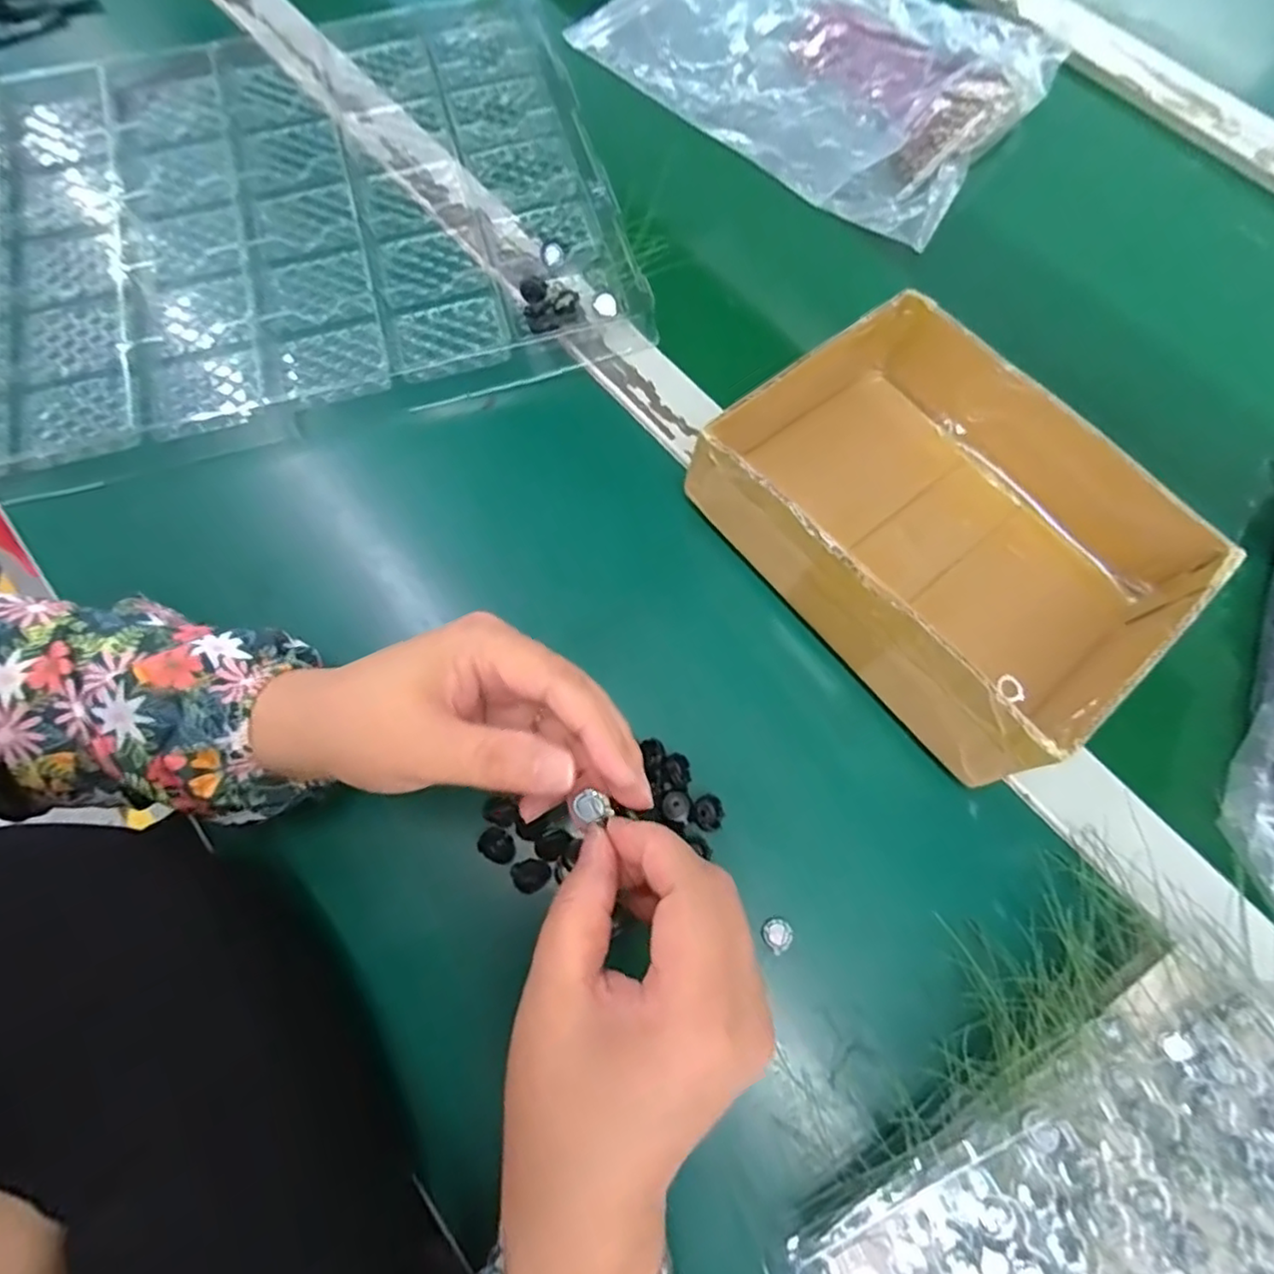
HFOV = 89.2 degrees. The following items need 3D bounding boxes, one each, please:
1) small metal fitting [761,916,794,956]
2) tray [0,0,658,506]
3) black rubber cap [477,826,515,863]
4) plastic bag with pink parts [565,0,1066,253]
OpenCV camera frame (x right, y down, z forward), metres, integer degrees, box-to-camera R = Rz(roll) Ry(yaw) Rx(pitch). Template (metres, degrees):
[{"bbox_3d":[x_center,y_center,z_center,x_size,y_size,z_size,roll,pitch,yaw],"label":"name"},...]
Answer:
[{"bbox_3d":[0.062,0.131,0.283,0.013,0.004,0.014,-25,73,-7],"label":"small metal fitting"},{"bbox_3d":[-0.240,-0.260,0.398,0.431,0.021,0.315,-15,72,-4],"label":"tray"},{"bbox_3d":[-0.063,0.095,0.294,0.015,0.013,0.013,35,75,12],"label":"black rubber cap"},{"bbox_3d":[0.125,-0.424,0.460,0.208,0.028,0.320,-43,76,-12],"label":"plastic bag with pink parts"}]

